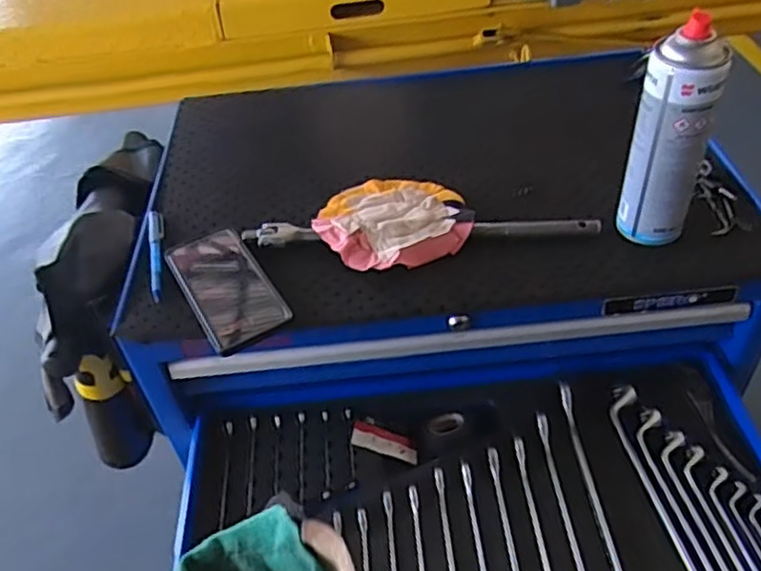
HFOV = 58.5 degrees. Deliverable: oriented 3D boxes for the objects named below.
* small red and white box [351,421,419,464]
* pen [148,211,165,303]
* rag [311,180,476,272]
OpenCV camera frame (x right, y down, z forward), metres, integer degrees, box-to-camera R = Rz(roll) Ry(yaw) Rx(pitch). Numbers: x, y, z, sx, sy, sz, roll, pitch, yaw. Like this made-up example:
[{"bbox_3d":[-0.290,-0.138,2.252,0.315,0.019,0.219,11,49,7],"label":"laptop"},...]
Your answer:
[{"bbox_3d":[0.005,0.165,0.718,0.074,0.008,0.030,22,39,-13],"label":"small red and white box"},{"bbox_3d":[-0.236,-0.034,0.716,0.017,0.016,0.139,-13,43,-8],"label":"pen"},{"bbox_3d":[0.014,-0.072,0.716,0.158,0.022,0.145,2,43,8],"label":"rag"}]

